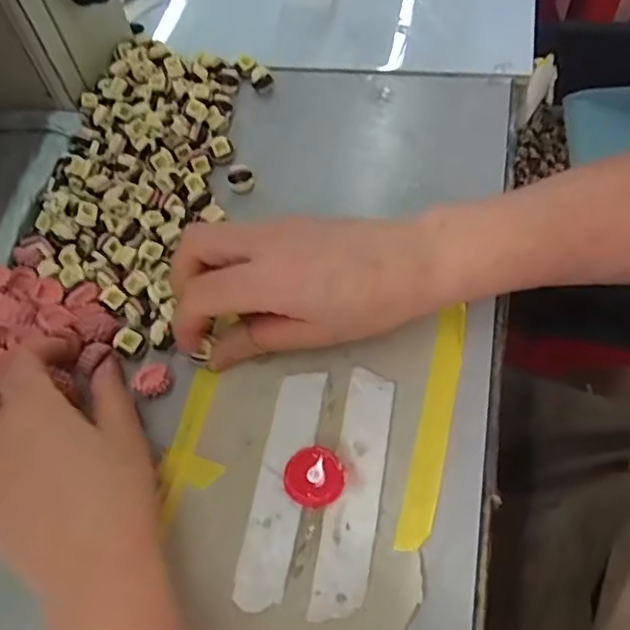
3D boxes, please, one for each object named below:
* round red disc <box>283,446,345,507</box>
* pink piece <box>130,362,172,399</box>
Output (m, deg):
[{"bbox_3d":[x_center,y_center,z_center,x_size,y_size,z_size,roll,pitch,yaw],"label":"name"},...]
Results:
[{"bbox_3d":[0.000,0.076,0.293,0.028,0.009,0.028,-3,57,5],"label":"round red disc"},{"bbox_3d":[-0.088,0.035,0.333,0.020,0.009,0.018,-29,59,-11],"label":"pink piece"}]

